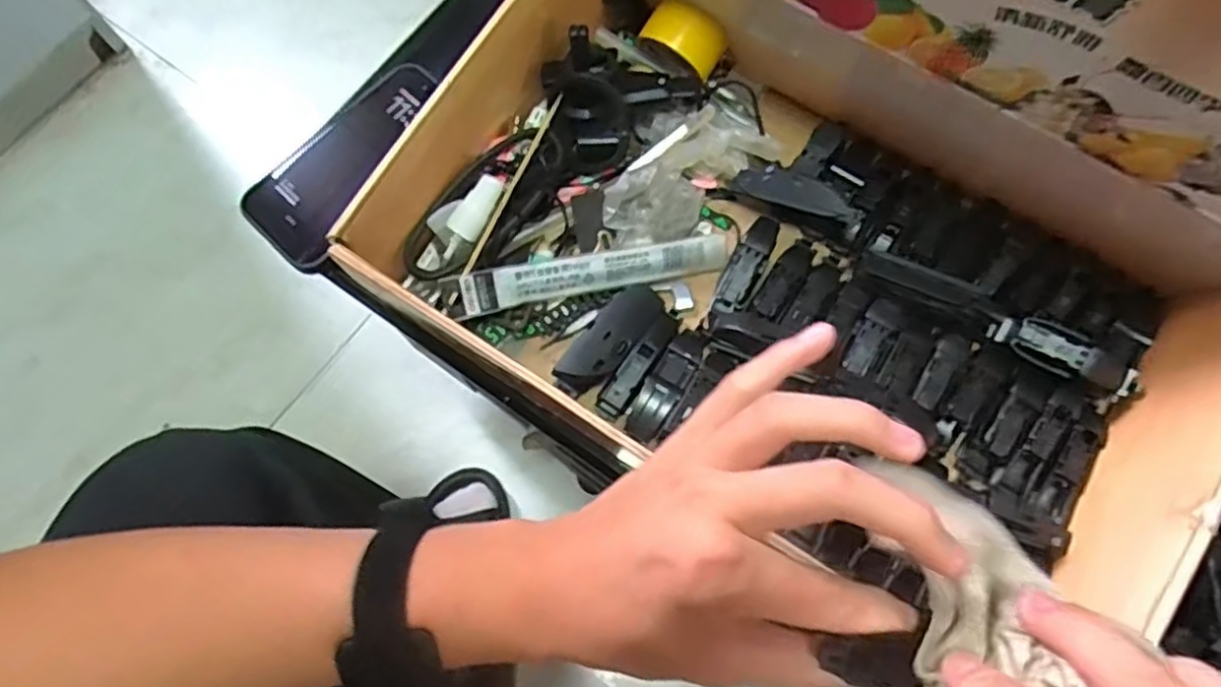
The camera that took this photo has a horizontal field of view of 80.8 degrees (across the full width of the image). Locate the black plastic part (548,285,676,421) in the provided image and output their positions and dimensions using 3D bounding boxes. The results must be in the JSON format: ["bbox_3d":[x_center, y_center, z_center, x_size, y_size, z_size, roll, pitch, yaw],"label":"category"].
[{"bbox_3d":[0.007,0.002,0.418,0.044,0.021,0.078,32,75,10],"label":"black plastic part"}]

